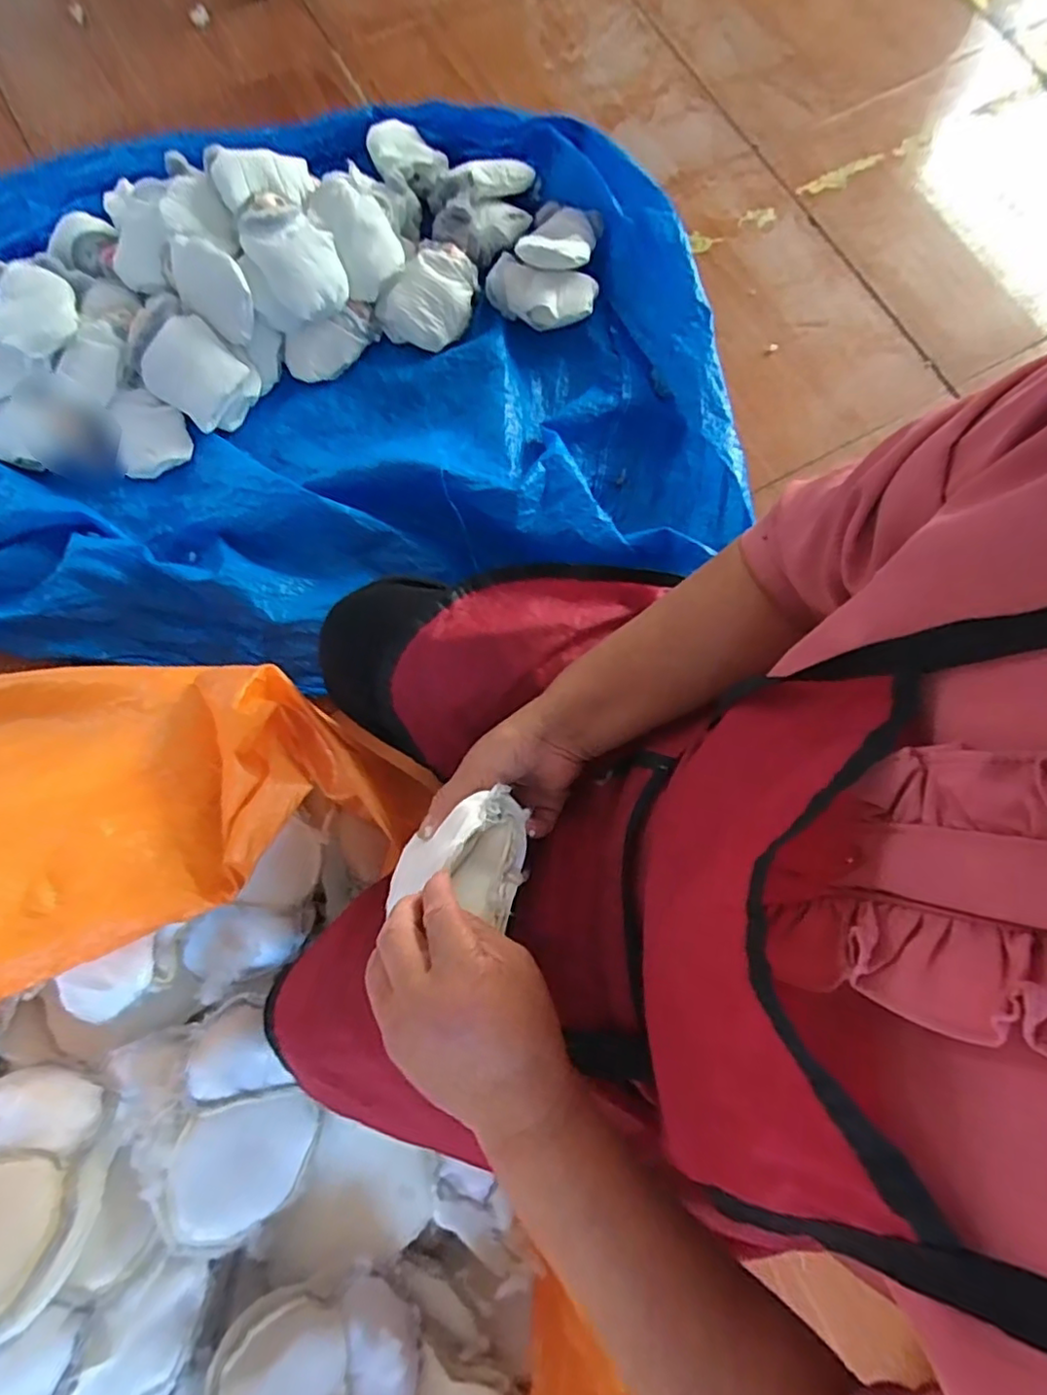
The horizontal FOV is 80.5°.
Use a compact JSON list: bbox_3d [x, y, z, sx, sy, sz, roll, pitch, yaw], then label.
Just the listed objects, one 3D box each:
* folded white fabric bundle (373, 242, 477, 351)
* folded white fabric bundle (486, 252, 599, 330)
[{"bbox_3d":[-0.148,-0.659,1.022,0.122,0.074,0.167,33,79,6],"label":"folded white fabric bundle"},{"bbox_3d":[0.030,-0.677,1.027,0.179,0.064,0.095,16,77,3],"label":"folded white fabric bundle"}]

